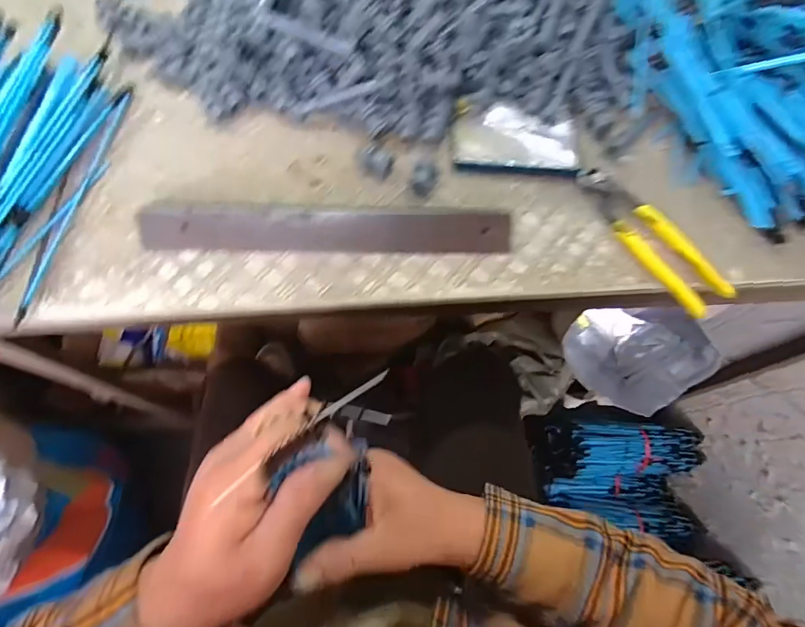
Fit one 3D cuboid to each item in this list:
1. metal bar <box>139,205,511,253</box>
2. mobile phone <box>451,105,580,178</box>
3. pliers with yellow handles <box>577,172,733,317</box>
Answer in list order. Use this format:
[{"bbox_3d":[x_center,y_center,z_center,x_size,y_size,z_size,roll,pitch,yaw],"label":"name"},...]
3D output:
[{"bbox_3d":[-0.062,-0.074,0.365,0.308,0.021,0.036,0,67,-3],"label":"metal bar"},{"bbox_3d":[0.114,-0.174,0.421,0.123,0.009,0.074,1,67,-3],"label":"mobile phone"},{"bbox_3d":[0.223,-0.072,0.384,0.046,0.017,0.167,-28,71,-14],"label":"pliers with yellow handles"}]

